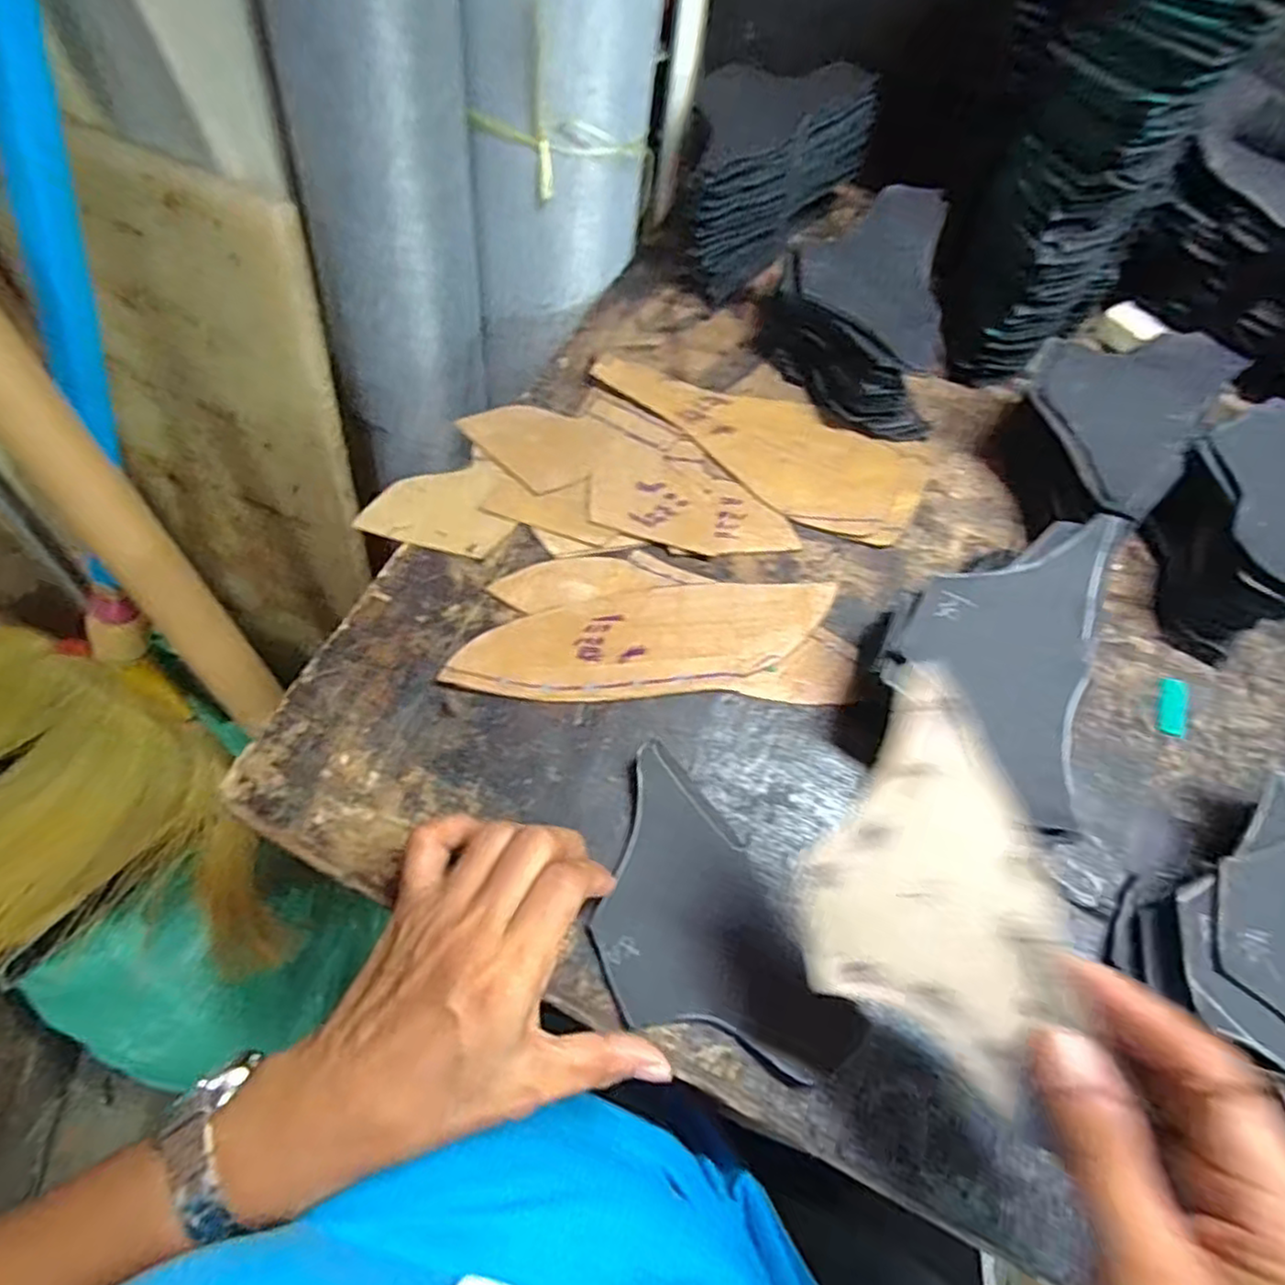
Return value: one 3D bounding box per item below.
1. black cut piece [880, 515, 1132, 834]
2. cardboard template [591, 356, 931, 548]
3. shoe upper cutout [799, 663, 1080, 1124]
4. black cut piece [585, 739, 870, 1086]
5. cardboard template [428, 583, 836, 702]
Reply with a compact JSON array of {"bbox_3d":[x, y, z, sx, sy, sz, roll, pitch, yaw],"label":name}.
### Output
[{"bbox_3d":[0.159,0.000,0.300,0.081,0.016,0.145,21,66,8],"label":"black cut piece"},{"bbox_3d":[0.072,-0.133,0.430,0.214,0.007,0.078,33,68,13],"label":"cardboard template"},{"bbox_3d":[0.104,0.077,0.224,0.083,0.005,0.111,28,94,21],"label":"shoe upper cutout"},{"bbox_3d":[0.021,0.129,0.303,0.080,0.009,0.147,-34,73,-11],"label":"black cut piece"},{"bbox_3d":[0.003,-0.002,0.368,0.203,0.004,0.060,-10,64,-7],"label":"cardboard template"}]

